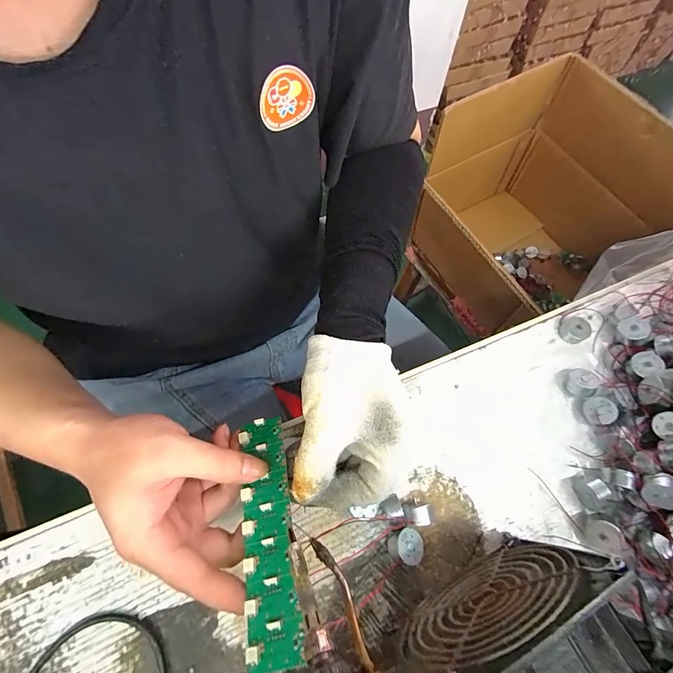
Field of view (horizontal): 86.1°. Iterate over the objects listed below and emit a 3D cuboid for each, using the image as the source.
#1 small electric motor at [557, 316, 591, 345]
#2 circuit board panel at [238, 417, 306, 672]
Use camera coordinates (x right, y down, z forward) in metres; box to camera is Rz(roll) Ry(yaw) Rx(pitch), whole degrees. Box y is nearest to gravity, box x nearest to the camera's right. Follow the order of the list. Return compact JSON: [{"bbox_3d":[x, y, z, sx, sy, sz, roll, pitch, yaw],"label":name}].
[{"bbox_3d":[0.231,-0.006,0.349,0.024,0.014,0.024,-2,66,-2],"label":"small electric motor"},{"bbox_3d":[-0.043,0.115,0.223,0.030,0.006,0.137,-9,52,-5],"label":"circuit board panel"}]

